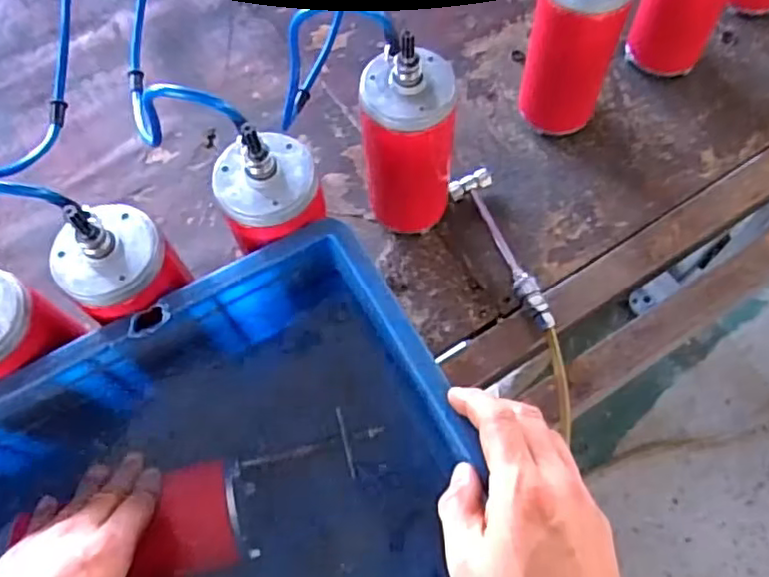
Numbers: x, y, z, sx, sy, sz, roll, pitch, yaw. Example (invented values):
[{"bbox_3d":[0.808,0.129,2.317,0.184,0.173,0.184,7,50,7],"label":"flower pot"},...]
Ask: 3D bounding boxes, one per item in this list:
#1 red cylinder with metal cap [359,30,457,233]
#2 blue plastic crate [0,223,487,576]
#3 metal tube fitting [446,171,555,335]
[{"bbox_3d":[0.018,-0.116,0.552,0.080,0.190,0.072,1,66,3],"label":"red cylinder with metal cap"},{"bbox_3d":[-0.130,0.178,0.441,0.388,0.135,0.292,-28,69,-9],"label":"blue plastic crate"},{"bbox_3d":[0.107,-0.036,0.601,0.042,0.028,0.172,-15,66,-5],"label":"metal tube fitting"}]

